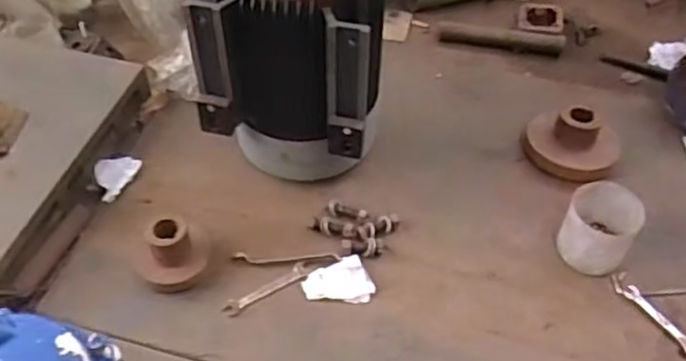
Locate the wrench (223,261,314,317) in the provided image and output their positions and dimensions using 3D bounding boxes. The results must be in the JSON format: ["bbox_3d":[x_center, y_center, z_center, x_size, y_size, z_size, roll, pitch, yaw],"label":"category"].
[{"bbox_3d":[-0.117,0.166,1.060,0.143,0.009,0.034,-24,54,-23],"label":"wrench"}]

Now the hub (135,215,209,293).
[{"bbox_3d":[-0.268,0.093,1.061,0.112,0.093,0.114,1,48,-2],"label":"hub"}]

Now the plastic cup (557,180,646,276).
[{"bbox_3d":[0.406,0.074,1.088,0.112,0.090,0.120,27,55,20],"label":"plastic cup"}]

